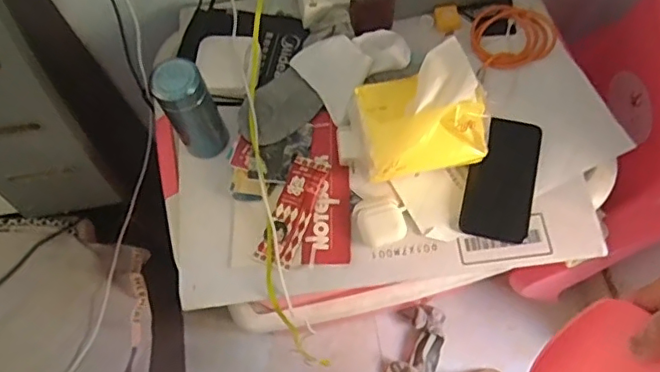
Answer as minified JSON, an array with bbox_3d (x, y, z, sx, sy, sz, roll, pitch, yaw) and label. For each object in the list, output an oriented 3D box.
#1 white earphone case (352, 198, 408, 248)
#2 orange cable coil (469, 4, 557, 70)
[{"bbox_3d":[0.057,0.040,0.650,0.058,0.019,0.051,-14,64,-2],"label":"white earphone case"},{"bbox_3d":[0.235,-0.187,0.736,0.105,0.031,0.092,14,67,11],"label":"orange cable coil"}]

